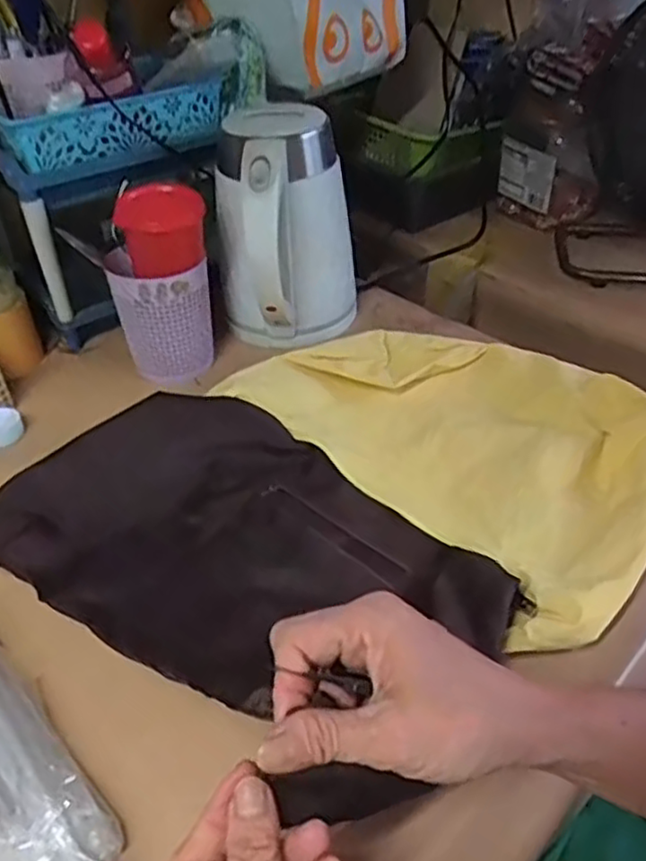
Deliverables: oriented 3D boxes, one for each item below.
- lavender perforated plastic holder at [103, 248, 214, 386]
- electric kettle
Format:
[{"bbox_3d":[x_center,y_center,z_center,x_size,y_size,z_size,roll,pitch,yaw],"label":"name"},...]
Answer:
[{"bbox_3d":[-0.155,-0.116,0.682,0.091,0.117,0.084,-13,41,-13],"label":"lavender perforated plastic holder"},{"bbox_3d":[-0.035,-0.189,0.687,0.138,0.205,0.159,-3,40,-2],"label":"electric kettle"}]

